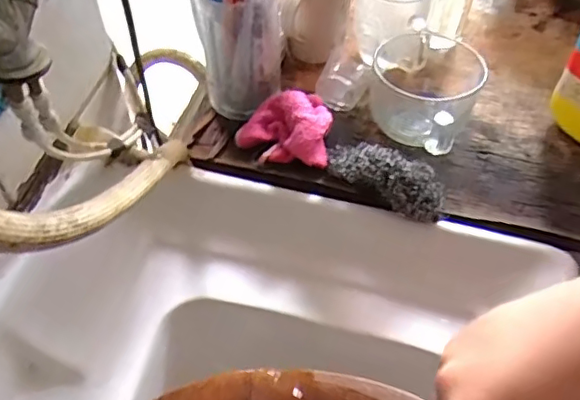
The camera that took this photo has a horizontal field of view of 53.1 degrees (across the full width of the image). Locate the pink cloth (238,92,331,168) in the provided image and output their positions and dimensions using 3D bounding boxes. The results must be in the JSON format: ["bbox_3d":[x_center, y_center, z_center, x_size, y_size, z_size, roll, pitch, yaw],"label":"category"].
[{"bbox_3d":[-0.003,-0.075,0.552,0.086,0.032,0.086,10,53,6],"label":"pink cloth"}]

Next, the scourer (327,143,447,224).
[{"bbox_3d":[0.085,-0.022,0.517,0.114,0.049,0.048,30,58,20],"label":"scourer"}]

